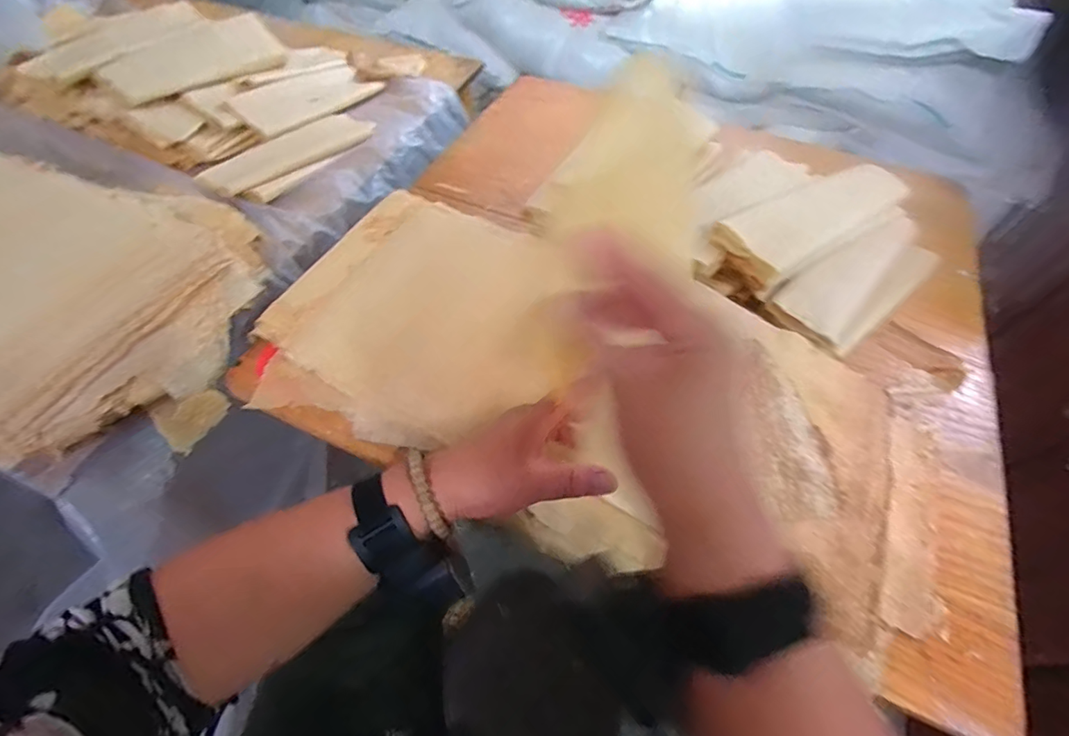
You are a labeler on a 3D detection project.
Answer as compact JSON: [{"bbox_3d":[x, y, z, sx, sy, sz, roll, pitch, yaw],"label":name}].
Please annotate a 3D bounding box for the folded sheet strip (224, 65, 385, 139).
[{"bbox_3d":[-0.391,-0.473,0.841,0.089,0.015,0.266,40,52,-3],"label":"folded sheet strip"}]

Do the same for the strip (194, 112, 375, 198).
[{"bbox_3d":[-0.379,-0.341,0.746,0.092,0.034,0.278,30,60,18],"label":"strip"}]

